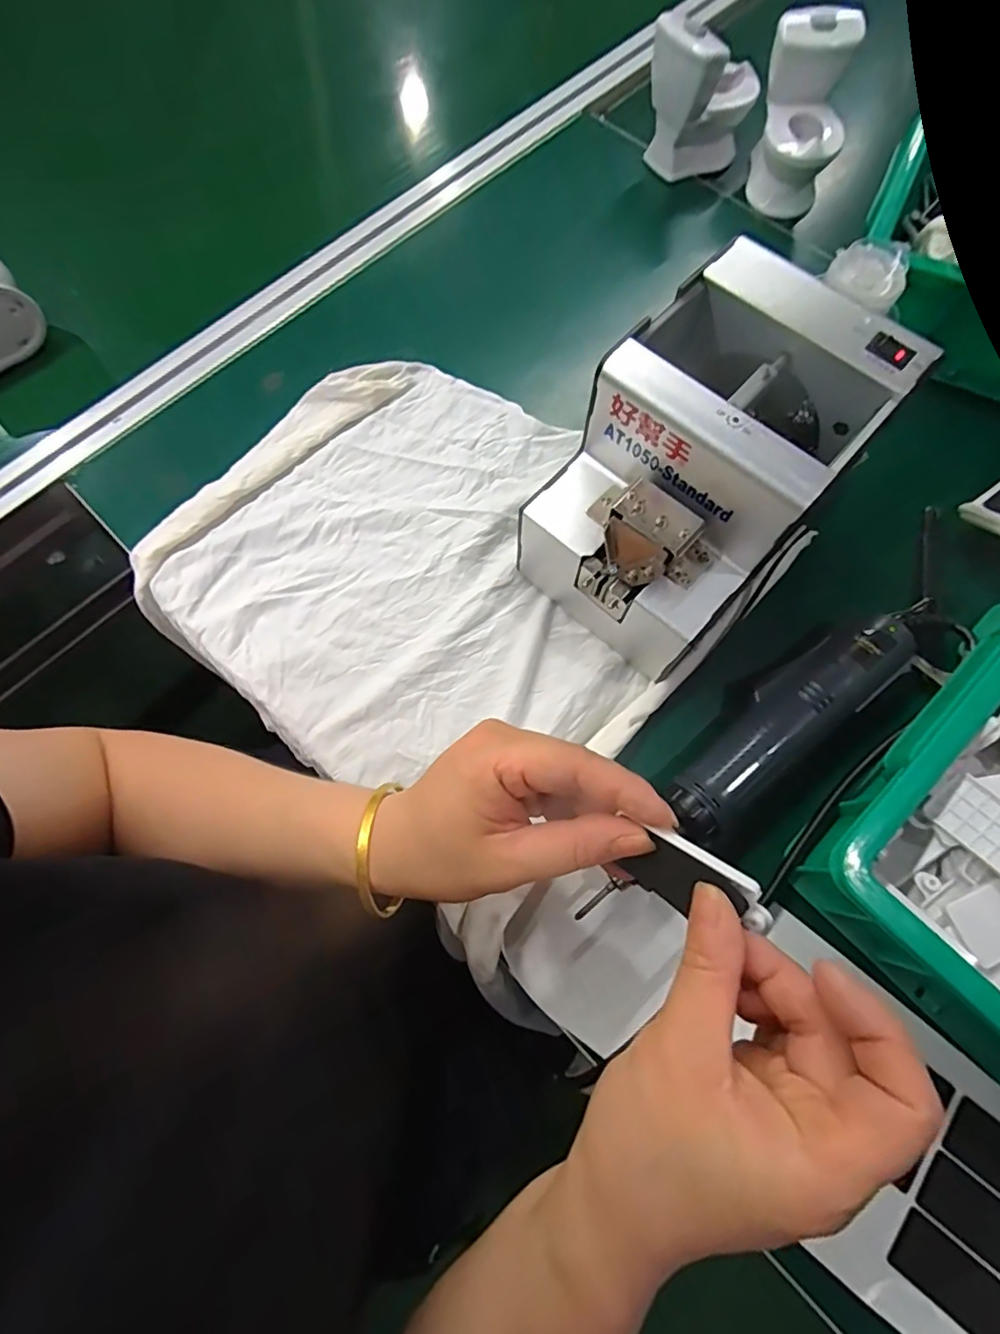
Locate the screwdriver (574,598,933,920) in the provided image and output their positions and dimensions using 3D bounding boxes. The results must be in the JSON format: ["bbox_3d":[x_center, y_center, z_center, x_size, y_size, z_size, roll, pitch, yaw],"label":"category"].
[{"bbox_3d":[0.157,0.042,0.346,0.285,0.035,0.049,-36,73,-10],"label":"screwdriver"}]

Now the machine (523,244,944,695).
[{"bbox_3d":[0.115,-0.110,0.338,0.135,0.141,0.175,43,77,15],"label":"machine"}]

